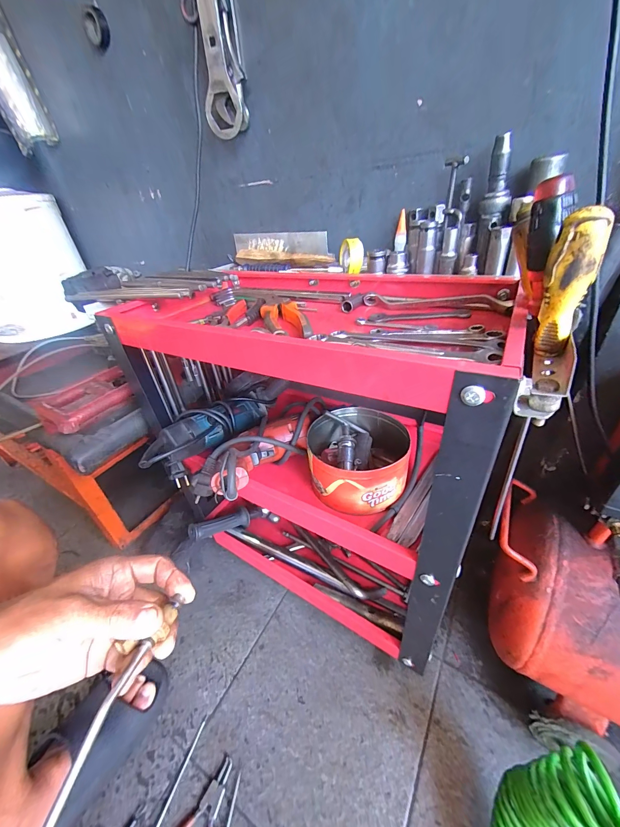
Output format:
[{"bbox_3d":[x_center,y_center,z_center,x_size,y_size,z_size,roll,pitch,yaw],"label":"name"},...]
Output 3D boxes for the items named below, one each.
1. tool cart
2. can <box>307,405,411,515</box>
[{"bbox_3d":[-0.025,0.058,0.533,0.545,0.502,0.290,15,39,27],"label":"tool cart"},{"bbox_3d":[0.075,0.066,0.480,0.144,0.079,0.148,-4,34,3],"label":"can"}]

